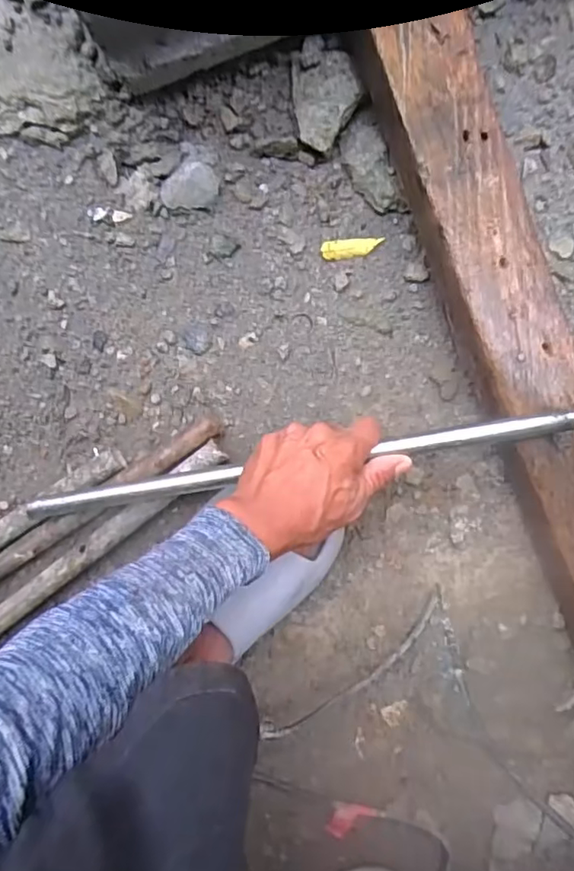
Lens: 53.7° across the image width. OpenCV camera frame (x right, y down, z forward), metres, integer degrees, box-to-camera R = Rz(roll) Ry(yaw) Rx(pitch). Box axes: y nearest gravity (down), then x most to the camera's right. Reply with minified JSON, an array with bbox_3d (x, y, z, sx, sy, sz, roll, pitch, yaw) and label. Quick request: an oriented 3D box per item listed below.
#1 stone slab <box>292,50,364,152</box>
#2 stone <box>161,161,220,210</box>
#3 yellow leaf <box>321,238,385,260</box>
[{"bbox_3d":[0.035,-0.294,0.497,0.056,0.013,0.075,-9,97,-1],"label":"stone slab"},{"bbox_3d":[-0.087,-0.221,0.503,0.052,0.022,0.035,-5,97,-1],"label":"stone"},{"bbox_3d":[0.060,-0.171,0.520,0.056,0.004,0.017,-5,97,-1],"label":"yellow leaf"}]

